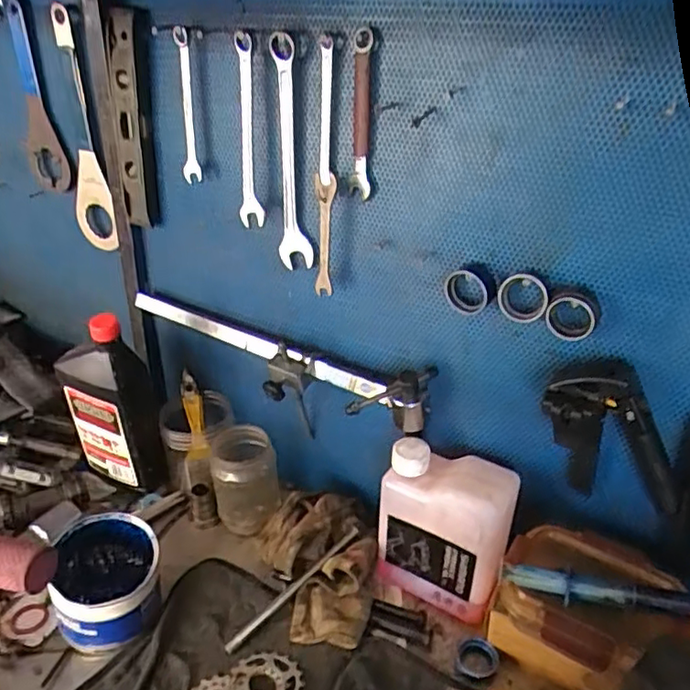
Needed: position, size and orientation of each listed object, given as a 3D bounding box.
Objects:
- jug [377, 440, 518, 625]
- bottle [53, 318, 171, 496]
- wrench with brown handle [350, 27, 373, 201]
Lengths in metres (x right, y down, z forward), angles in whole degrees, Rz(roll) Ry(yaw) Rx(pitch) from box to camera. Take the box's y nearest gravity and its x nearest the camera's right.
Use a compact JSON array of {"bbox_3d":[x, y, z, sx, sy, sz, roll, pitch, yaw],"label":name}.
[{"bbox_3d":[0.102,0.192,0.622,0.128,0.176,0.059,17,33,25],"label":"jug"},{"bbox_3d":[-0.281,0.071,0.738,0.112,0.232,0.053,17,33,25],"label":"bottle"},{"bbox_3d":[0.014,-0.199,0.537,0.019,0.133,0.018,4,30,9],"label":"wrench with brown handle"}]

